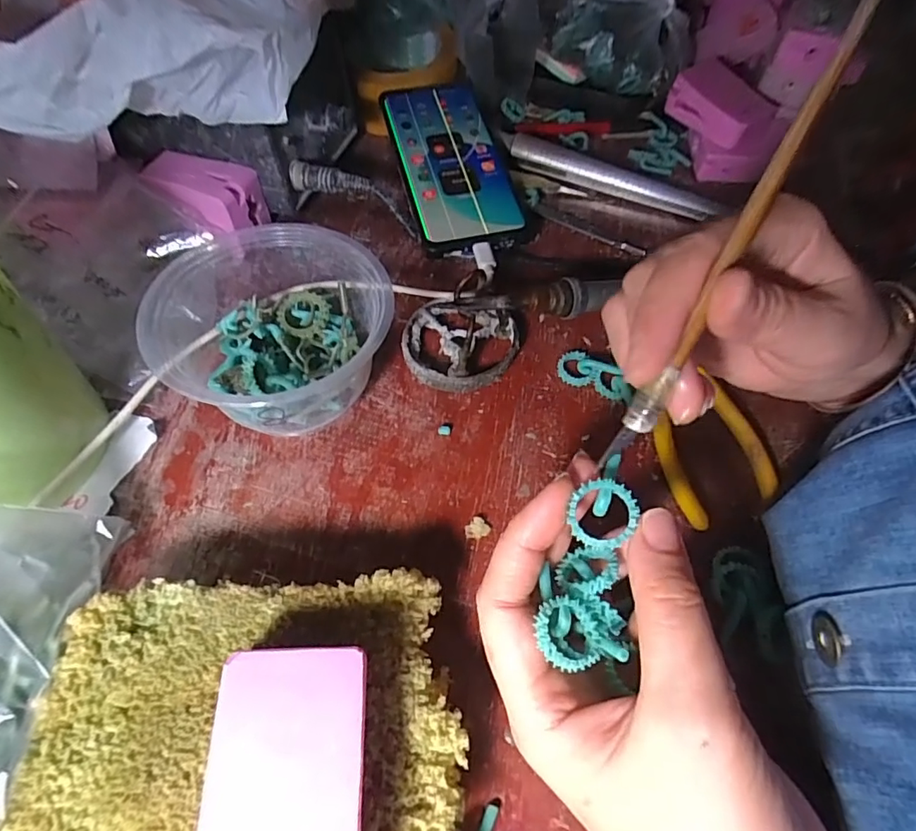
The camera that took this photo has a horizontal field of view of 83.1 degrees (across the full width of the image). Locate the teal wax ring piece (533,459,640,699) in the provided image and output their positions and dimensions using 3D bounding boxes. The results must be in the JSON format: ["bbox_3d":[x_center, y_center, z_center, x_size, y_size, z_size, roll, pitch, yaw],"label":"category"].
[{"bbox_3d":[0.045,0.051,0.180,0.028,0.027,0.067,9,76,3],"label":"teal wax ring piece"}]

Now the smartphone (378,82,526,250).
[{"bbox_3d":[-0.005,-0.187,0.372,0.076,0.008,0.162,-12,66,-9],"label":"smartphone"}]

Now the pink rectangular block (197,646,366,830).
[{"bbox_3d":[-0.050,0.109,0.157,0.043,0.024,0.067,-1,58,-3],"label":"pink rectangular block"}]

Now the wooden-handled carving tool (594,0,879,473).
[{"bbox_3d":[0.084,-0.050,0.158,0.009,0.004,0.157,28,103,14],"label":"wooden-handled carving tool"}]

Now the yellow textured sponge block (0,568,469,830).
[{"bbox_3d":[-0.071,0.112,0.189,0.138,0.044,0.094,-2,59,-4],"label":"yellow textured sponge block"}]

